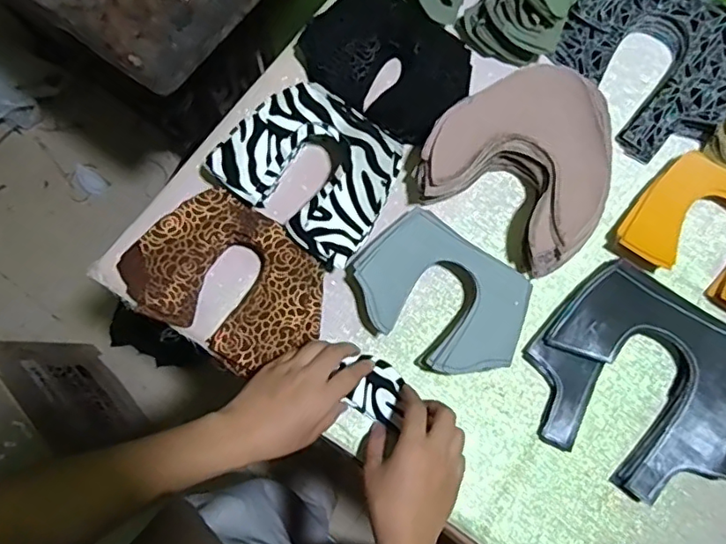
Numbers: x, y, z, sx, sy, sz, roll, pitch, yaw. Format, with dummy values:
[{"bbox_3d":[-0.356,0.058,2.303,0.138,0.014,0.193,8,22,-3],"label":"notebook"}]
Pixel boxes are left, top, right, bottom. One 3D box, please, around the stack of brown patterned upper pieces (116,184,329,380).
[{"bbox_3d":[-0.128,0.006,0.540,0.185,0.032,0.133,32,78,6],"label":"stack of brown patterned upper pieces"}]

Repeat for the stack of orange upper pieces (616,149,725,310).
[{"bbox_3d":[0.347,-0.038,0.556,0.159,0.023,0.125,31,78,5],"label":"stack of orange upper pieces"}]

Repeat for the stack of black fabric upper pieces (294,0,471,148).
[{"bbox_3d":[0.022,-0.222,0.594,0.172,0.045,0.133,33,78,6],"label":"stack of black fabric upper pieces"}]

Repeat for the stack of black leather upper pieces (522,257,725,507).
[{"bbox_3d":[0.255,0.100,0.520,0.186,0.036,0.179,34,78,6],"label":"stack of black leather upper pieces"}]

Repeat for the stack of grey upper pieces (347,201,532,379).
[{"bbox_3d":[0.073,0.024,0.538,0.159,0.036,0.115,37,79,7],"label":"stack of grey upper pieces"}]

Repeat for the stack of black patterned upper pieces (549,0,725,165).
[{"bbox_3d":[0.305,-0.227,0.601,0.187,0.036,0.180,39,79,7],"label":"stack of black patterned upper pieces"}]

